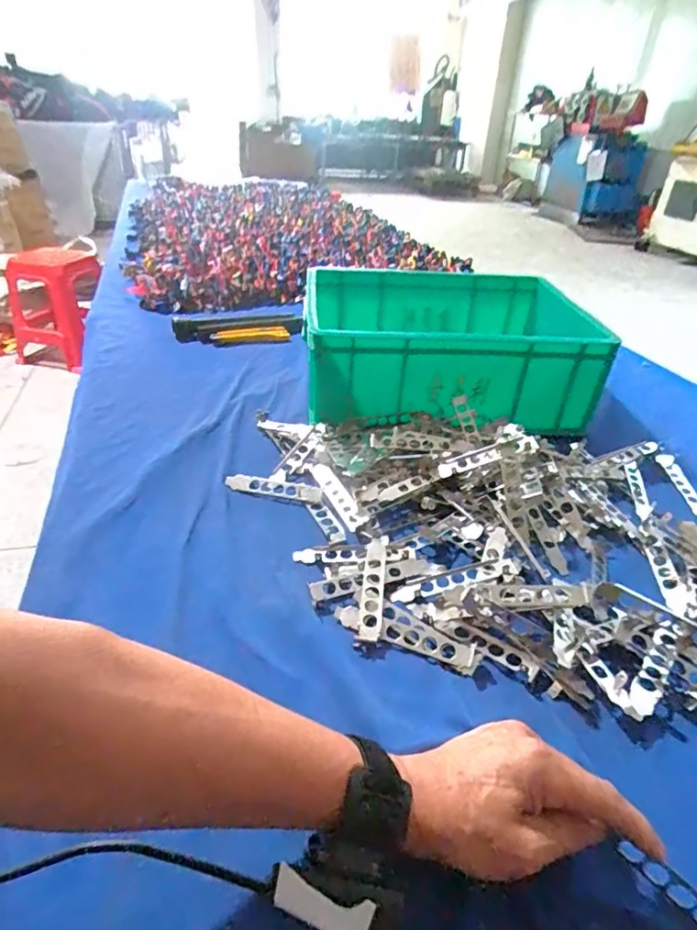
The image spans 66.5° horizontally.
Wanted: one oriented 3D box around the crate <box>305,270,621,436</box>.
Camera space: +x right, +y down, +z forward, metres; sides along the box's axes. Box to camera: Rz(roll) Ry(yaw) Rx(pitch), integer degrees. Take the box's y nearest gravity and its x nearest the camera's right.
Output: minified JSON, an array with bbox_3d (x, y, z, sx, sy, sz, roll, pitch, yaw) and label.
[{"bbox_3d":[0.143,-0.190,0.822,0.394,0.135,0.311,-1,35,-3],"label":"crate"}]

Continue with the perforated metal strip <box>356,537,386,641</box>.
[{"bbox_3d":[0.023,0.110,0.491,0.019,0.008,0.124,4,36,5],"label":"perforated metal strip"}]

